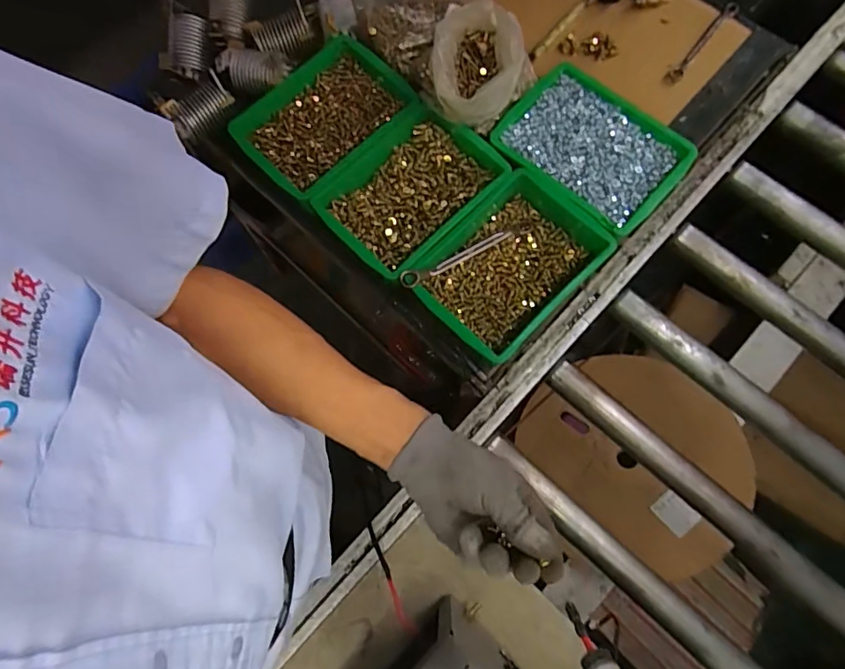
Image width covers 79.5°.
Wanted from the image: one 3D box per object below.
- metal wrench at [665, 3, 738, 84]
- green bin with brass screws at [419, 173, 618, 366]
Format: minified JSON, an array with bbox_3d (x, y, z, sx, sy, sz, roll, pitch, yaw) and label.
[{"bbox_3d":[0.459,-0.477,0.831,0.023,0.011,0.187,39,80,11],"label":"metal wrench"},{"bbox_3d":[0.125,-0.095,0.724,0.245,0.087,0.170,-43,77,-9],"label":"green bin with brass screws"}]

